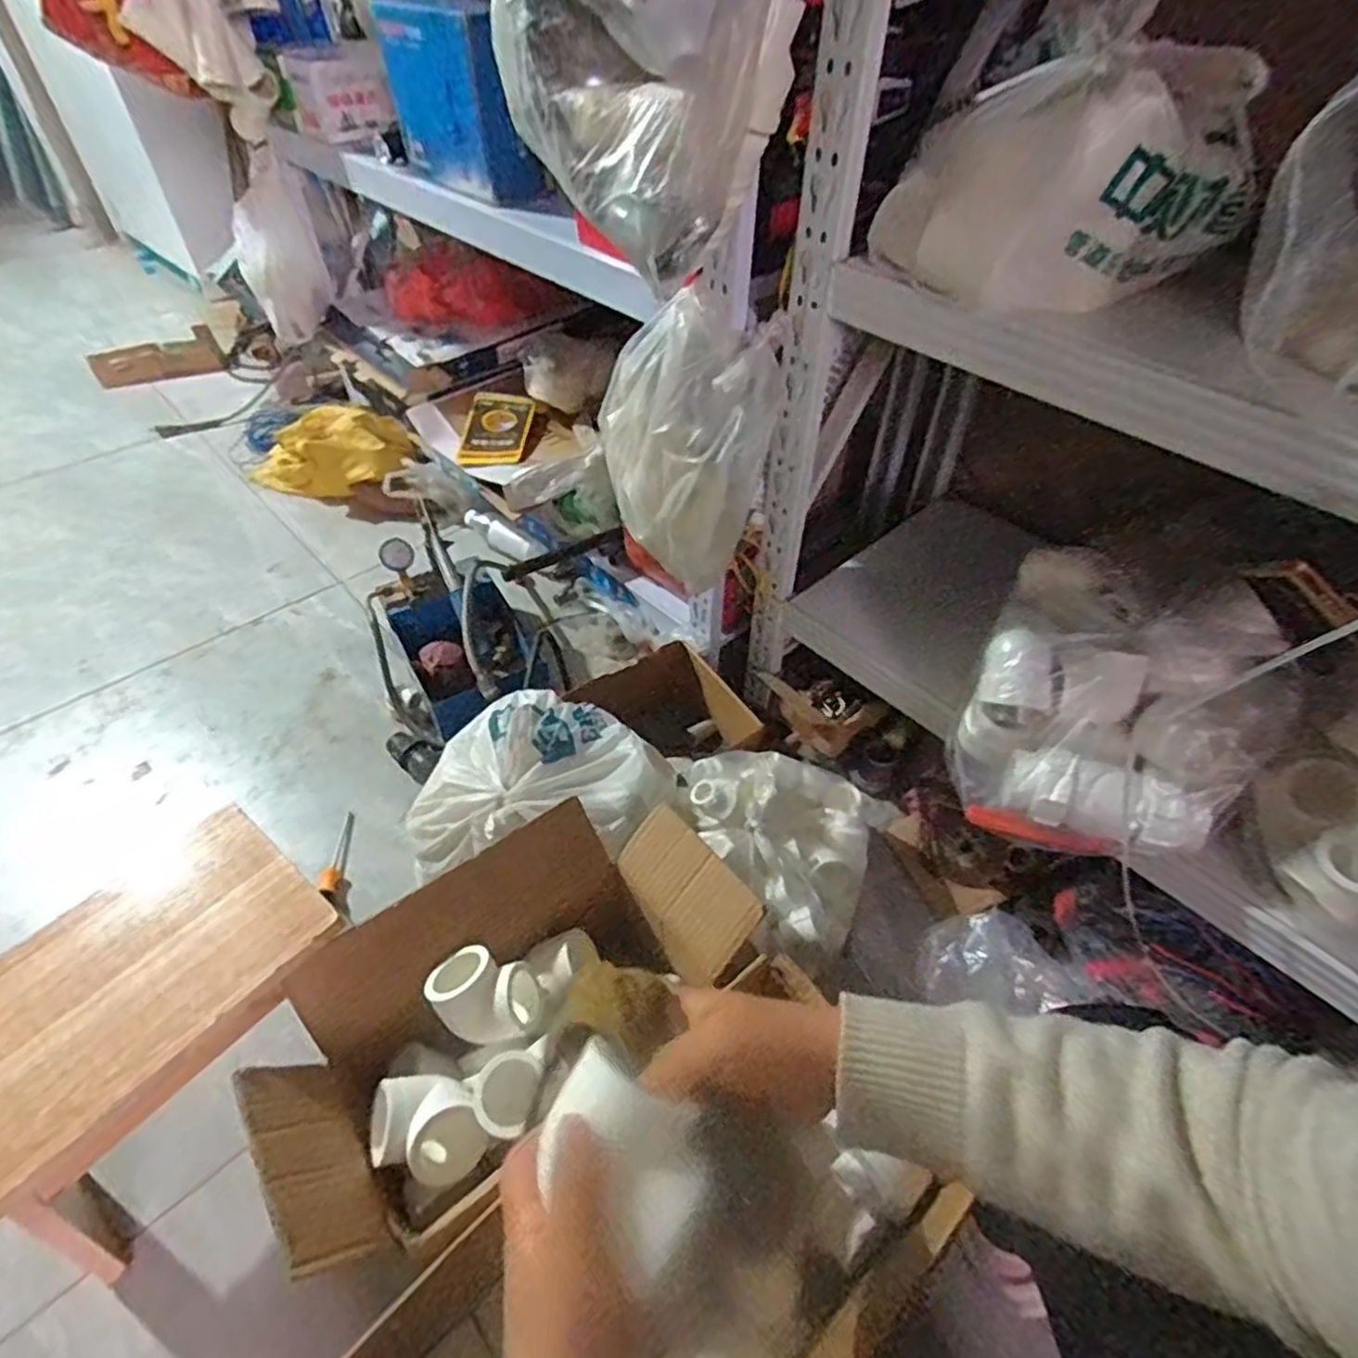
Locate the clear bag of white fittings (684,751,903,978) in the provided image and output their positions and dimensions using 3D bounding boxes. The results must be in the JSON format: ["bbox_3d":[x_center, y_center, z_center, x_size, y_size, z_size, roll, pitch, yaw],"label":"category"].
[{"bbox_3d":[0.131,0.186,0.895,0.250,0.102,0.272,-36,58,-29],"label":"clear bag of white fittings"}]

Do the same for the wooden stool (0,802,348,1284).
[{"bbox_3d":[-0.472,0.354,0.690,0.210,0.286,0.319,29,53,23],"label":"wooden stool"}]

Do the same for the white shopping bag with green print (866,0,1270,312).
[{"bbox_3d":[0.305,-0.416,0.536,0.181,0.217,0.219,-27,54,-24],"label":"white shopping bag with green print"}]

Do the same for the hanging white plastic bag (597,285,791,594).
[{"bbox_3d":[-0.005,-0.267,0.808,0.195,0.254,0.152,19,50,15],"label":"hanging white plastic bag"}]

